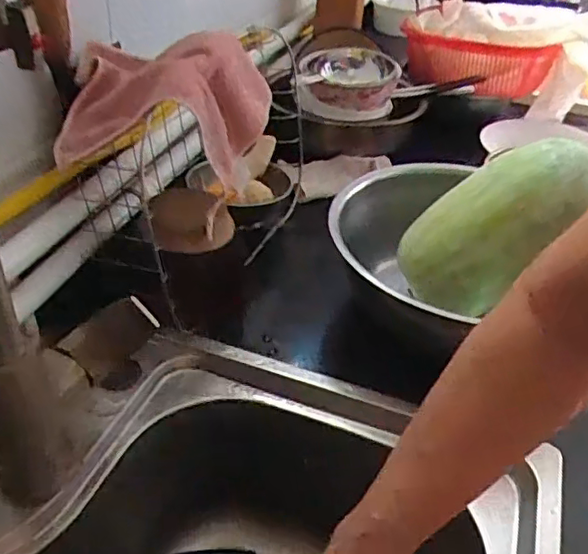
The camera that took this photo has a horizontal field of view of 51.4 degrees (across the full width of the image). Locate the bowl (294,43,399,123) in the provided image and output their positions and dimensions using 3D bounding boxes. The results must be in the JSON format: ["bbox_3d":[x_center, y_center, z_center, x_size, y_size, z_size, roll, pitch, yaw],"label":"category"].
[{"bbox_3d":[0.075,-0.269,0.860,0.137,0.073,0.125,8,38,4],"label":"bowl"}]

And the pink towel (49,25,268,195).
[{"bbox_3d":[-0.114,-0.152,0.546,0.163,0.106,0.158,8,38,4],"label":"pink towel"}]

